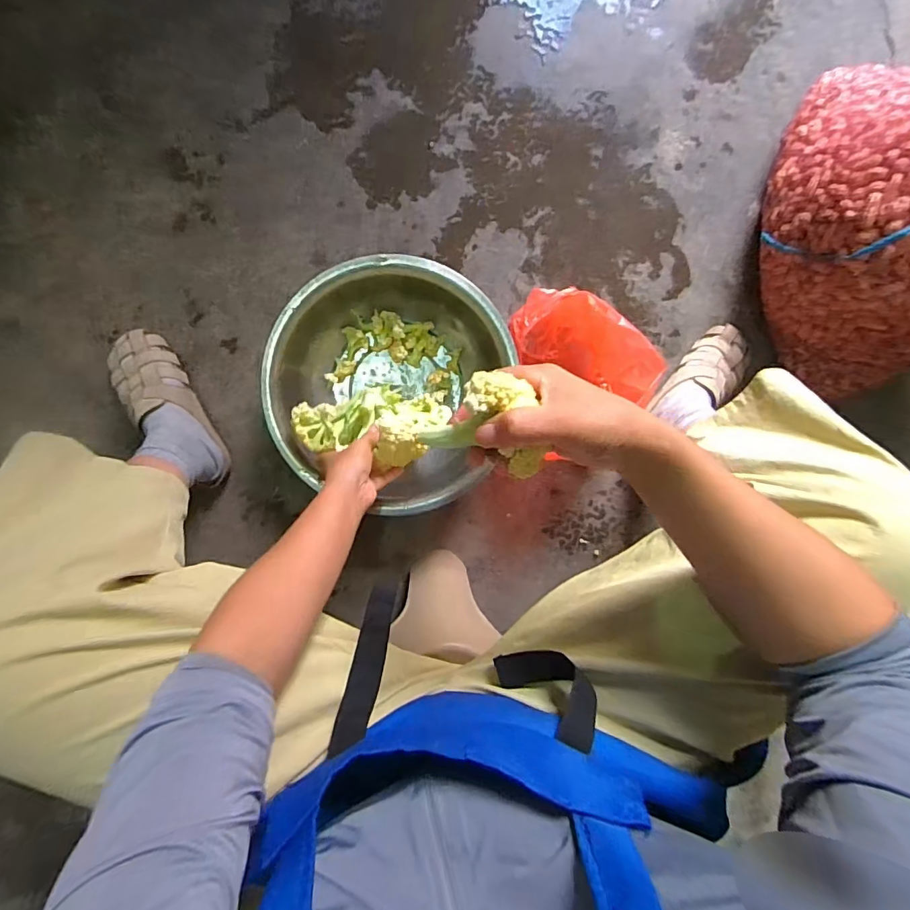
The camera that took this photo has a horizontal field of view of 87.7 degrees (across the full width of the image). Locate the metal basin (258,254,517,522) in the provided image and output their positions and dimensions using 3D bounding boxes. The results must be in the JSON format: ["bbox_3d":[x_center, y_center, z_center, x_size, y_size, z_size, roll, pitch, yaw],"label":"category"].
[{"bbox_3d":[-0.101,-0.104,0.693,0.306,0.114,0.331,-1,98,-4],"label":"metal basin"}]

